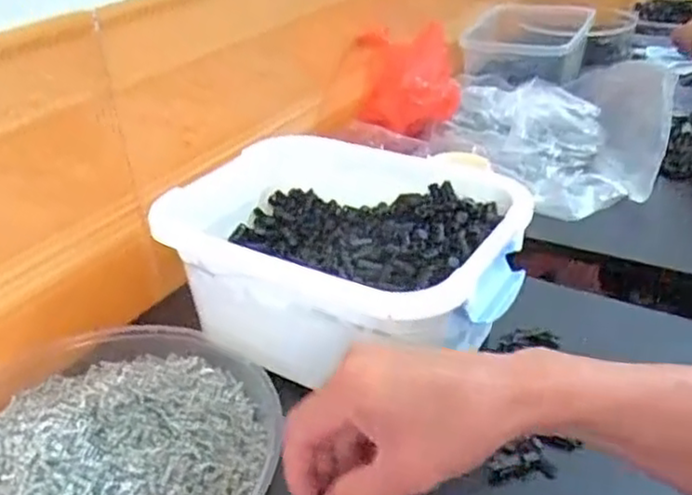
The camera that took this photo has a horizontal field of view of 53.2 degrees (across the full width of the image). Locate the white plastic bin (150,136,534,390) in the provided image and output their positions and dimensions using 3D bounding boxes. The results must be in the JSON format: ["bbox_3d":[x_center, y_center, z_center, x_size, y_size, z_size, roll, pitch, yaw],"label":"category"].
[{"bbox_3d":[-0.008,0.007,0.538,0.256,0.102,0.182,16,36,27],"label":"white plastic bin"}]

